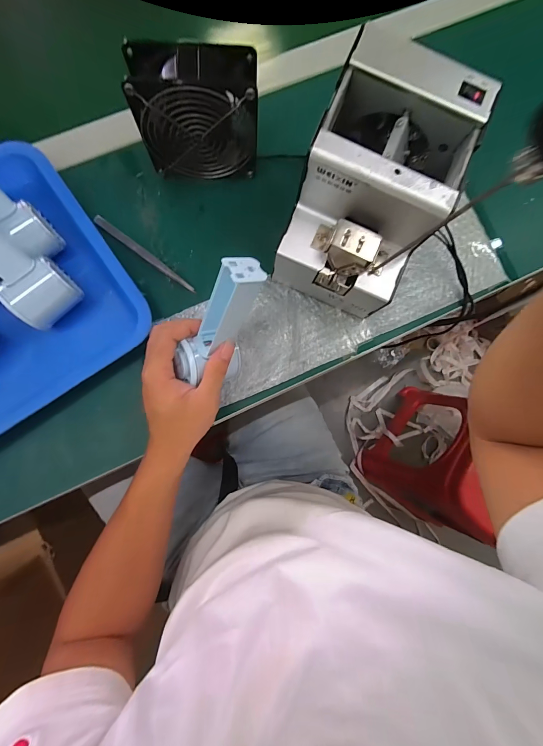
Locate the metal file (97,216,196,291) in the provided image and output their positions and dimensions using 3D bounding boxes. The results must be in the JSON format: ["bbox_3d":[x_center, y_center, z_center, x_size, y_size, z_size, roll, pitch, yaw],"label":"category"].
[{"bbox_3d":[-0.148,-0.138,0.375,0.139,0.012,0.011,37,84,0],"label":"metal file"}]

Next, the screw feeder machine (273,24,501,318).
[{"bbox_3d":[0.093,-0.172,0.323,0.117,0.144,0.172,21,84,-2],"label":"screw feeder machine"}]

